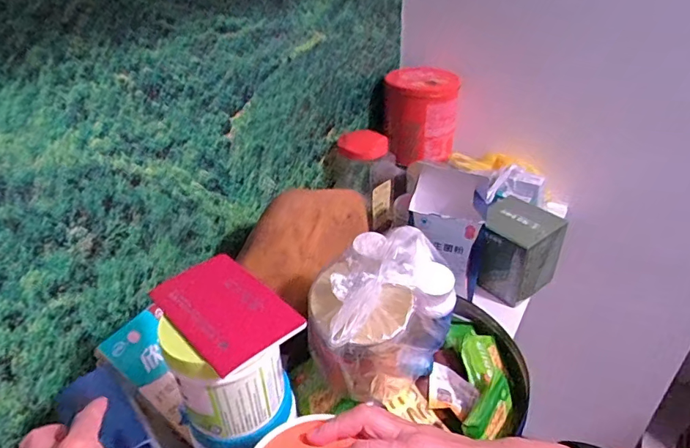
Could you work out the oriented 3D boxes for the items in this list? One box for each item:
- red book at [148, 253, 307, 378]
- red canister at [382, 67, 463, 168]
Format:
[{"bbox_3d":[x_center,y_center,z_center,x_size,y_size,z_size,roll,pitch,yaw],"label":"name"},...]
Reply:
[{"bbox_3d":[-0.100,0.070,0.397,0.079,0.007,0.127,-28,43,-34],"label":"red book"},{"bbox_3d":[0.157,-0.223,0.954,0.133,0.155,0.123,9,35,15],"label":"red canister"}]

